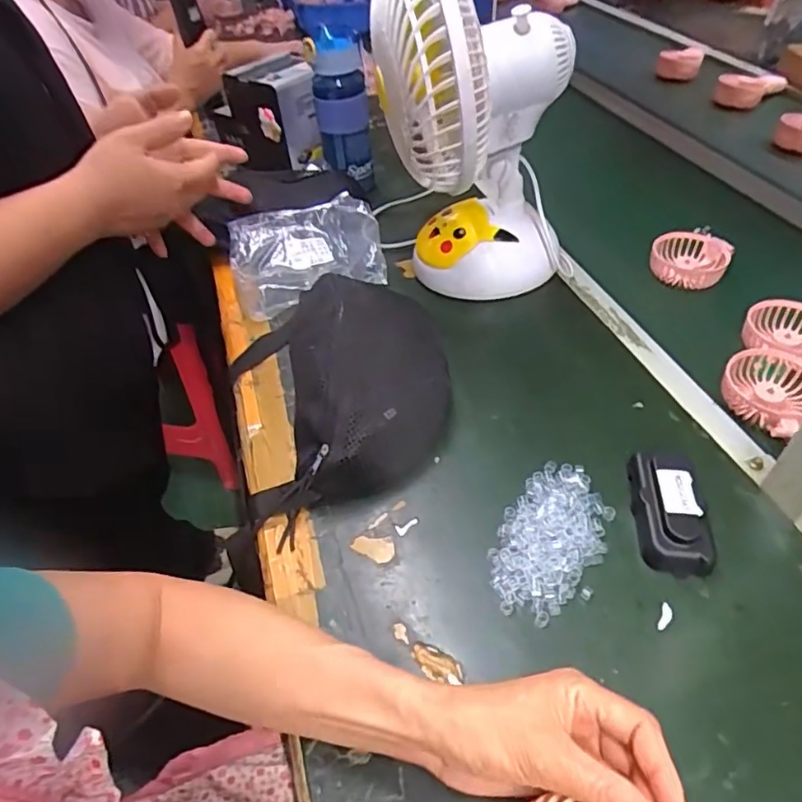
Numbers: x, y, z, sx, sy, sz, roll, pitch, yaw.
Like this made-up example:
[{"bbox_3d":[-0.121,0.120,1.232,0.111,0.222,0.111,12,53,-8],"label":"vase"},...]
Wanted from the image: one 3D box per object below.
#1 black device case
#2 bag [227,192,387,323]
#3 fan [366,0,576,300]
[{"bbox_3d":[0.209,0.086,0.465,0.049,0.032,0.096,3,45,7],"label":"black device case"},{"bbox_3d":[-0.114,-0.176,0.723,0.181,0.063,0.138,-11,45,-8],"label":"bag"},{"bbox_3d":[0.071,-0.276,0.629,0.182,0.319,0.162,-24,48,-20],"label":"fan"}]

